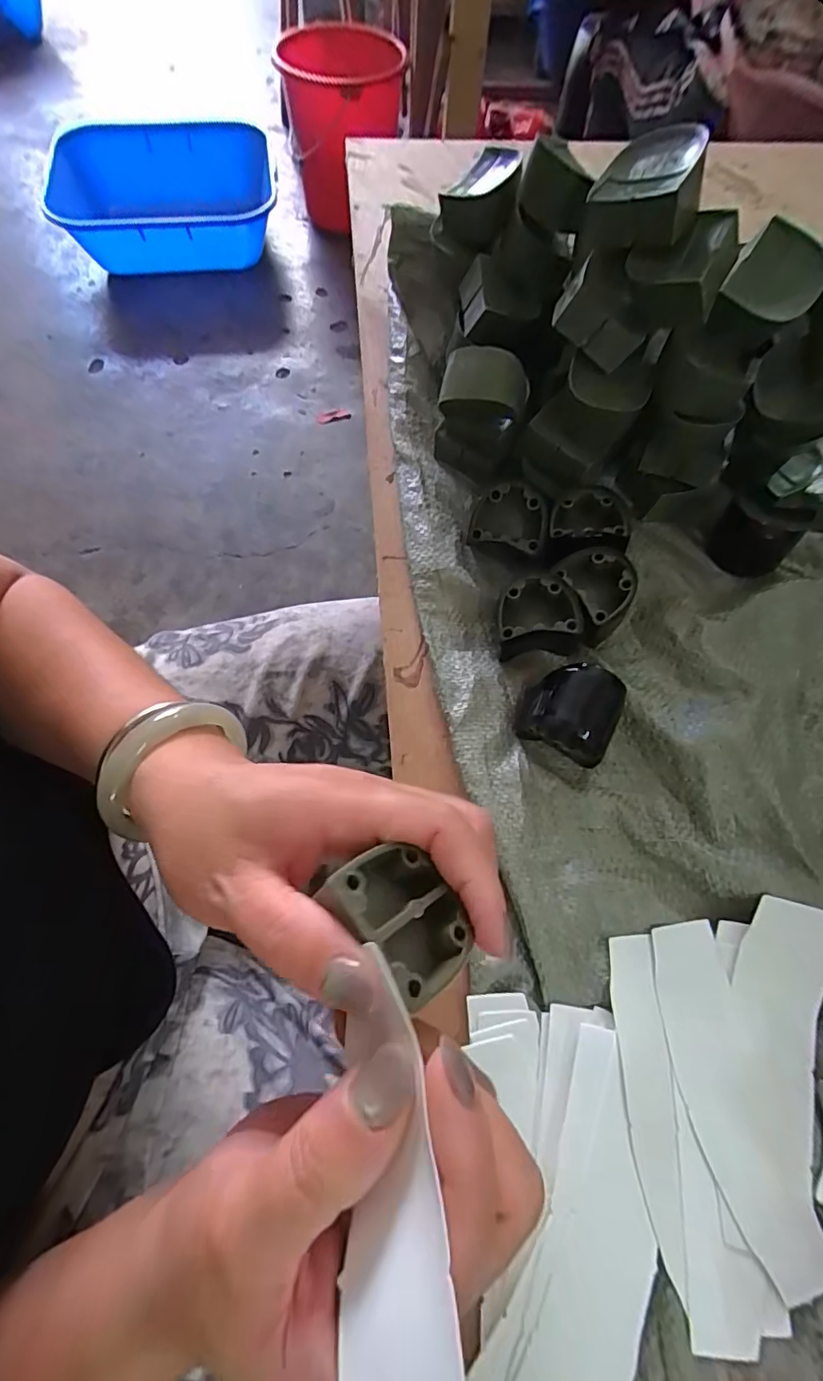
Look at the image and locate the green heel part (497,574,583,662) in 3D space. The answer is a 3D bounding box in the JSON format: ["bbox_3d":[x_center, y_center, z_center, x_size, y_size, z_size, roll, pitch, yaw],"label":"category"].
[{"bbox_3d":[0.070,-0.041,0.301,0.046,0.033,0.037,-7,69,-5],"label":"green heel part"}]

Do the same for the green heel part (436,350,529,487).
[{"bbox_3d":[0.041,-0.163,0.320,0.049,0.082,0.039,9,68,1],"label":"green heel part"}]

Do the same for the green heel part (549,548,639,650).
[{"bbox_3d":[0.104,-0.056,0.306,0.044,0.031,0.044,1,68,-2],"label":"green heel part"}]

